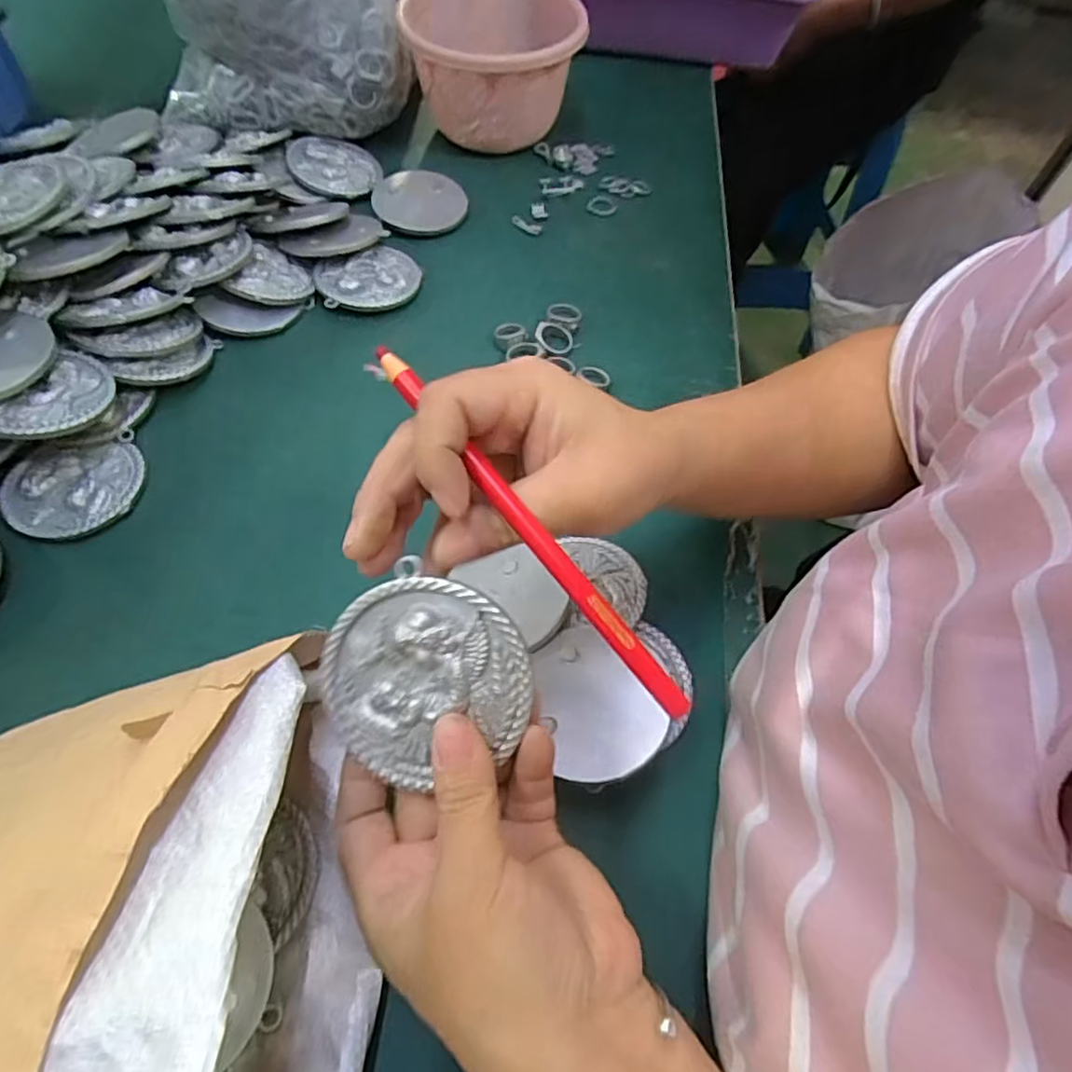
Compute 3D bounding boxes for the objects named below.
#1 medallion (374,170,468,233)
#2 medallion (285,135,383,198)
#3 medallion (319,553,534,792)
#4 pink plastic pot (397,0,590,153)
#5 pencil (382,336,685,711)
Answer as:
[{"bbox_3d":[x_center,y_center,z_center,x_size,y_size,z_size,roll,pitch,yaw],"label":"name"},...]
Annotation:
[{"bbox_3d":[-0.093,-0.267,0.523,0.073,0.007,0.066,1,67,-6],"label":"medallion"},{"bbox_3d":[-0.163,-0.299,0.532,0.073,0.007,0.067,0,63,-24],"label":"medallion"},{"bbox_3d":[-0.038,0.051,0.225,0.071,0.008,0.071,0,93,9],"label":"medallion"},{"bbox_3d":[-0.035,-0.387,0.543,0.135,0.098,0.136,2,60,-3],"label":"pink plastic pot"},{"bbox_3d":[-0.004,-0.004,0.228,0.008,0.006,0.165,-37,81,-21],"label":"pencil"}]

